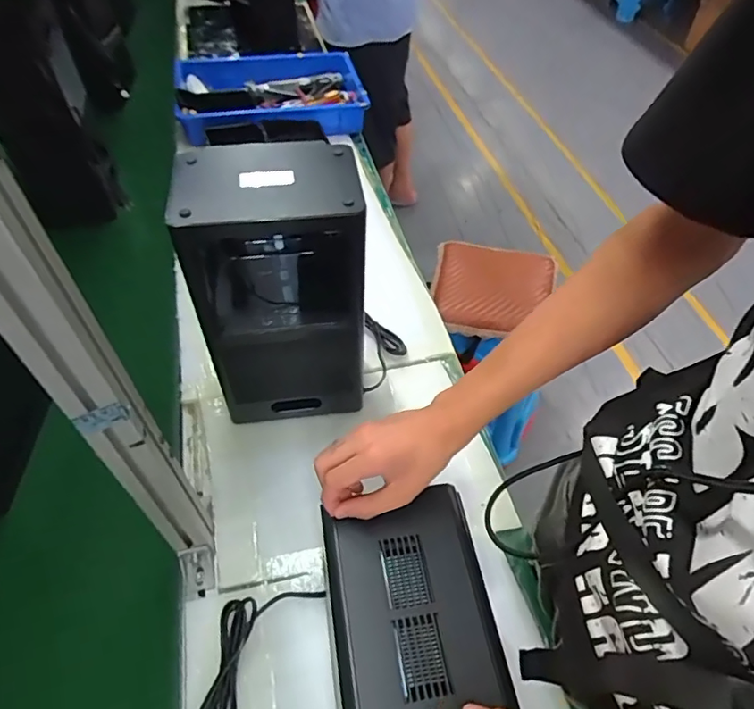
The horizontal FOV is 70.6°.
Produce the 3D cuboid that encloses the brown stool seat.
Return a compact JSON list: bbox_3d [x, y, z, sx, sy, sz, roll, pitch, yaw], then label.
[{"bbox_3d":[0.278,-0.160,1.255,0.274,0.032,0.294,6,50,6],"label":"brown stool seat"}]

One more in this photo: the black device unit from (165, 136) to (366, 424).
[{"bbox_3d":[-0.116,-0.066,0.686,0.191,0.362,0.136,-5,50,-3],"label":"black device unit"}]

